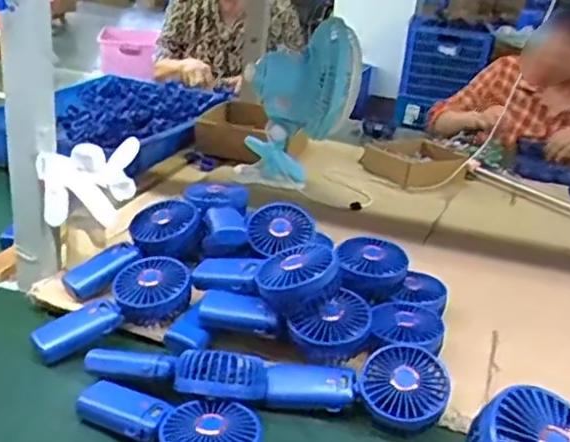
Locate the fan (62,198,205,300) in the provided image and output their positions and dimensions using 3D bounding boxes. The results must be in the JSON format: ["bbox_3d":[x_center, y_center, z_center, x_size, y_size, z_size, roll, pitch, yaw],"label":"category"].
[{"bbox_3d":[-0.182,0.042,0.855,0.187,0.059,0.077,-34,40,-25],"label":"fan"}]

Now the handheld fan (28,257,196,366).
[{"bbox_3d":[-0.193,0.102,0.779,0.184,0.043,0.084,-28,37,-25],"label":"handheld fan"}]

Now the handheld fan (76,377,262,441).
[{"bbox_3d":[-0.112,0.190,0.629,0.189,0.050,0.083,16,24,22],"label":"handheld fan"}]

